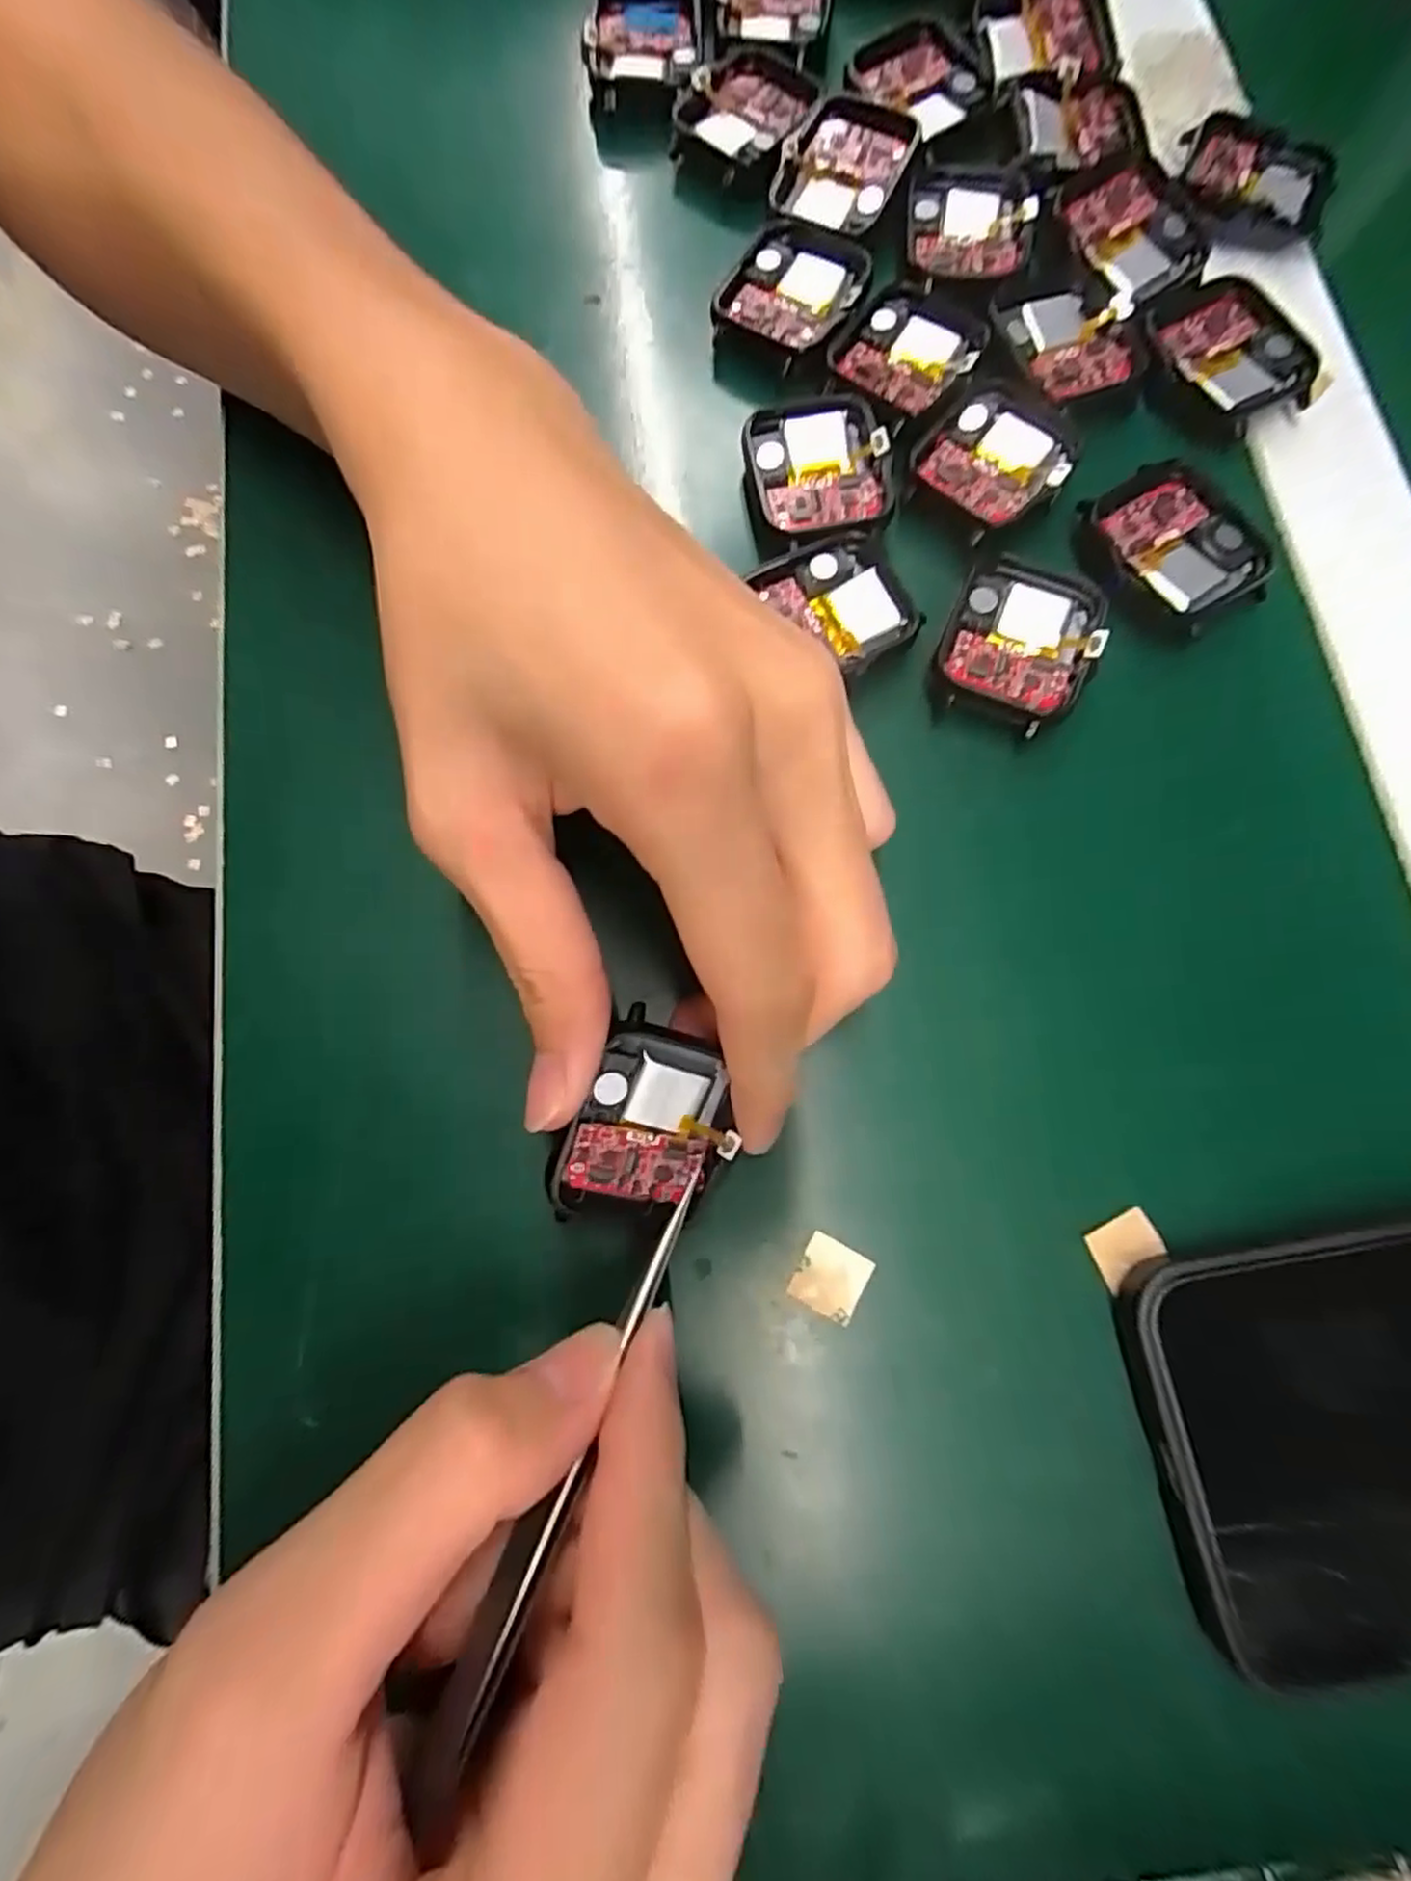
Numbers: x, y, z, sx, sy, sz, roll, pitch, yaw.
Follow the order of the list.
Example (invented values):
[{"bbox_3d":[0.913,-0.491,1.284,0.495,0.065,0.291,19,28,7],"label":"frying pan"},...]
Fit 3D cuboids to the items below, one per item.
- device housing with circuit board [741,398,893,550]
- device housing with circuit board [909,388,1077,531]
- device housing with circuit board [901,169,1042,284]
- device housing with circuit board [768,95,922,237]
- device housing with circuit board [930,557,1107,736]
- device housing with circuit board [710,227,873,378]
[{"bbox_3d":[0.031,-0.129,0.196,0.038,0.006,0.042,-5,77,-2],"label":"device housing with circuit board"},{"bbox_3d":[0.080,-0.133,0.195,0.036,0.006,0.041,42,80,8],"label":"device housing with circuit board"},{"bbox_3d":[0.079,-0.214,0.213,0.037,0.006,0.042,8,77,1],"label":"device housing with circuit board"},{"bbox_3d":[0.042,-0.237,0.215,0.038,0.007,0.041,25,78,5],"label":"device housing with circuit board"},{"bbox_3d":[0.082,-0.078,0.184,0.037,0.008,0.043,26,78,5],"label":"device housing with circuit board"},{"bbox_3d":[0.027,-0.192,0.209,0.037,0.007,0.047,30,79,6],"label":"device housing with circuit board"}]

